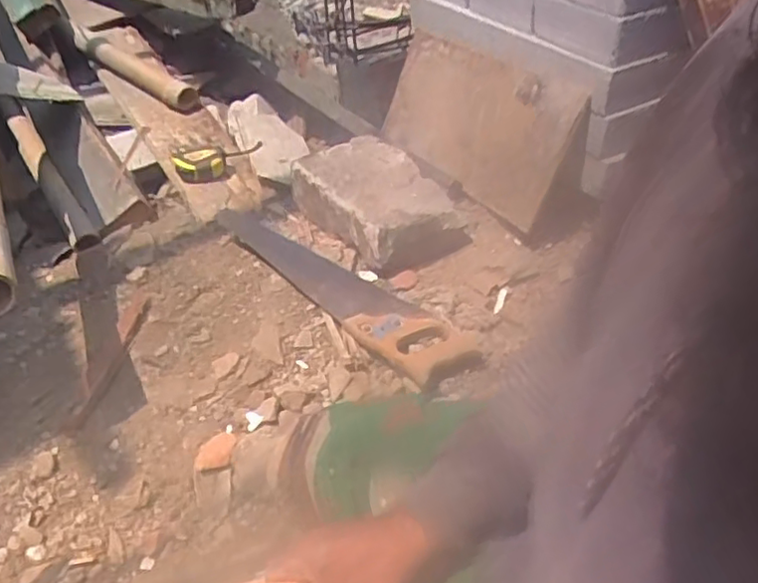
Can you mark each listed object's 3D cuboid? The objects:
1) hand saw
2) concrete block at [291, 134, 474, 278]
[{"bbox_3d":[-0.093,-0.028,1.128,0.555,0.024,0.133,30,51,33],"label":"hand saw"},{"bbox_3d":[0.003,-0.179,1.224,0.229,0.094,0.313,-27,46,-25],"label":"concrete block"}]

